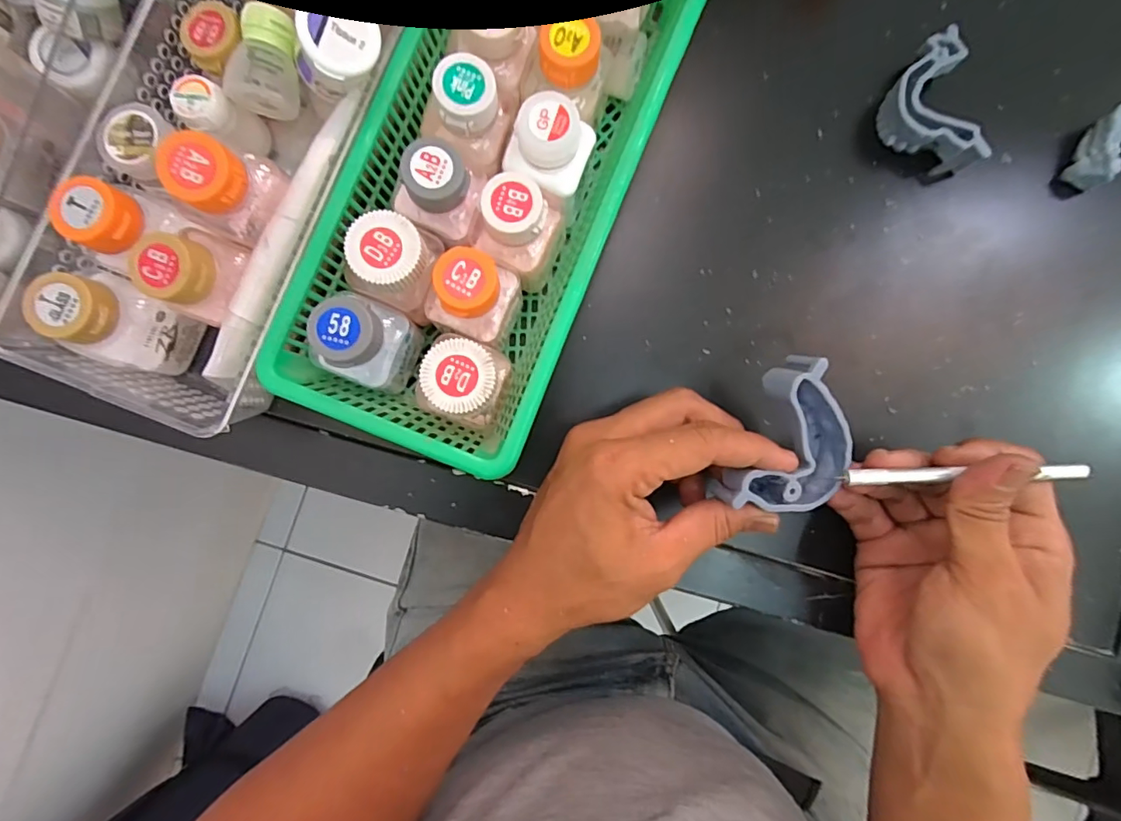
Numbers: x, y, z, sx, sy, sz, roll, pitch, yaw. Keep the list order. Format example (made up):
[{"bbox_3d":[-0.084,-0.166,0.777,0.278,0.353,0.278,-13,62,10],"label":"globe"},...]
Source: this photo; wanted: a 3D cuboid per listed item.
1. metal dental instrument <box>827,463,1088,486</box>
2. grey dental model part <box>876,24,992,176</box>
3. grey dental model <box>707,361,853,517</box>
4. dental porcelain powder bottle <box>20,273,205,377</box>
[{"bbox_3d":[0.197,0.032,0.258,0.118,0.008,0.006,-2,88,0],"label":"metal dental instrument"},{"bbox_3d":[0.221,-0.183,0.320,0.045,0.026,0.075,-9,88,-4],"label":"grey dental model part"},{"bbox_3d":[0.114,0.019,0.259,0.059,0.031,0.078,32,86,-2],"label":"grey dental model"},{"bbox_3d":[-0.214,-0.041,0.256,0.038,0.058,0.038,15,87,-3],"label":"dental porcelain powder bottle"}]

